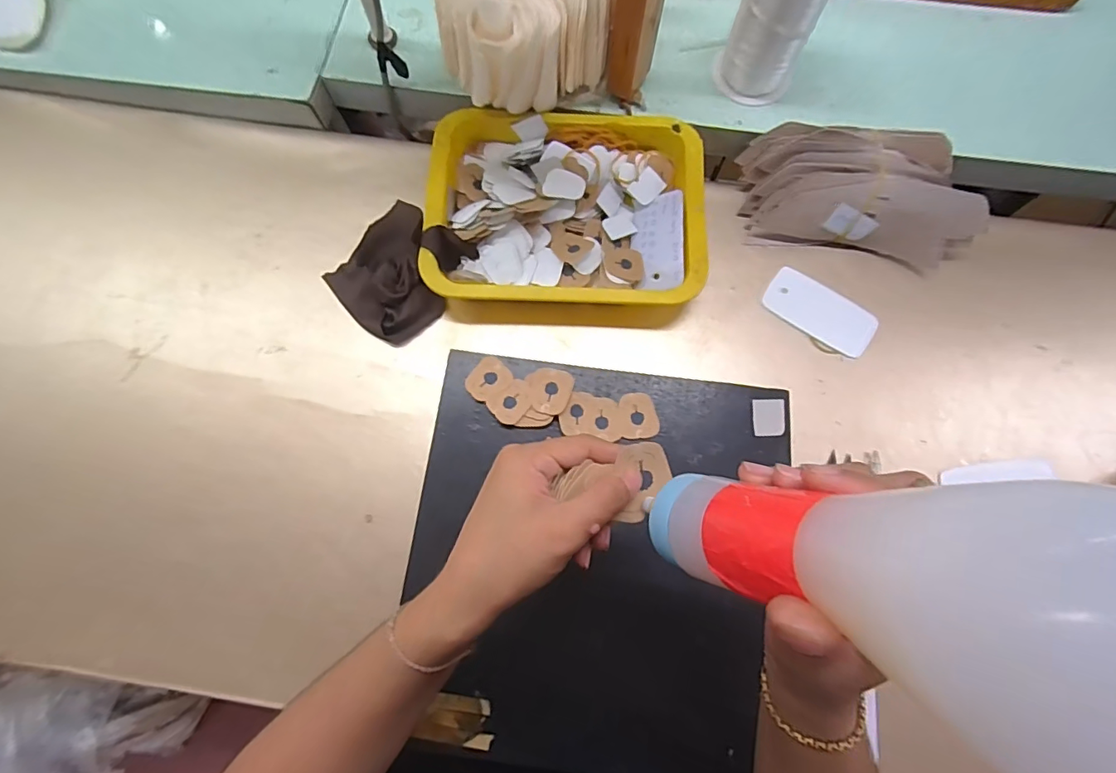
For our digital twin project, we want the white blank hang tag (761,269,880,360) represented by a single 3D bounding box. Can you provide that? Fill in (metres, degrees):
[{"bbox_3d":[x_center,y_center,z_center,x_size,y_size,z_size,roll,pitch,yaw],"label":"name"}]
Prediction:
[{"bbox_3d":[0.251,-0.072,0.474,0.104,0.005,0.054,35,81,7],"label":"white blank hang tag"}]

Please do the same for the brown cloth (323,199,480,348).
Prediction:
[{"bbox_3d":[-0.149,-0.109,0.454,0.105,0.036,0.115,40,81,8],"label":"brown cloth"}]

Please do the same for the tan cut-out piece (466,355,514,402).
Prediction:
[{"bbox_3d":[-0.061,-0.007,0.426,0.033,0.004,0.037,44,82,8],"label":"tan cut-out piece"}]

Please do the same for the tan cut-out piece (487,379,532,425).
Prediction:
[{"bbox_3d":[-0.038,0.013,0.420,0.036,0.005,0.030,-40,81,-7],"label":"tan cut-out piece"}]

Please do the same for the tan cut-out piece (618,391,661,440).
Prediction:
[{"bbox_3d":[0.069,0.025,0.421,0.032,0.004,0.039,-4,78,-1],"label":"tan cut-out piece"}]

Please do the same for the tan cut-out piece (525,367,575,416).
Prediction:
[{"bbox_3d":[-0.009,0.003,0.421,0.040,0.004,0.040,15,79,3],"label":"tan cut-out piece"}]

